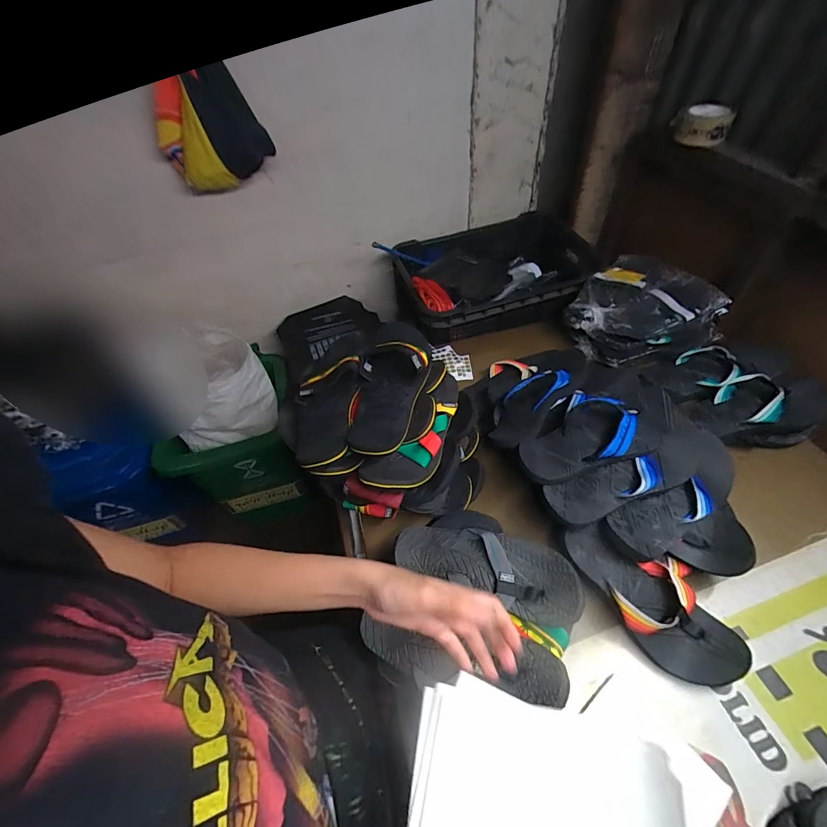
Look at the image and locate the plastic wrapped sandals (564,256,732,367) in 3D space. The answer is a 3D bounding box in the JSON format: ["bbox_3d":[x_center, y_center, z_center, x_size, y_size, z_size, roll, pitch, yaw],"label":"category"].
[{"bbox_3d":[0.506,-0.249,0.898,0.285,0.100,0.270,-3,49,3],"label":"plastic wrapped sandals"}]

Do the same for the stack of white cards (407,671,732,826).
[{"bbox_3d":[0.082,0.243,0.238,0.179,0.015,0.121,-15,40,28],"label":"stack of white cards"}]

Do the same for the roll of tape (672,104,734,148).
[{"bbox_3d":[0.594,-0.597,0.791,0.106,0.055,0.097,24,56,24],"label":"roll of tape"}]

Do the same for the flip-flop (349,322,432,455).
[{"bbox_3d":[-0.041,-0.039,0.597,0.113,0.052,0.219,5,67,10],"label":"flip-flop"}]

